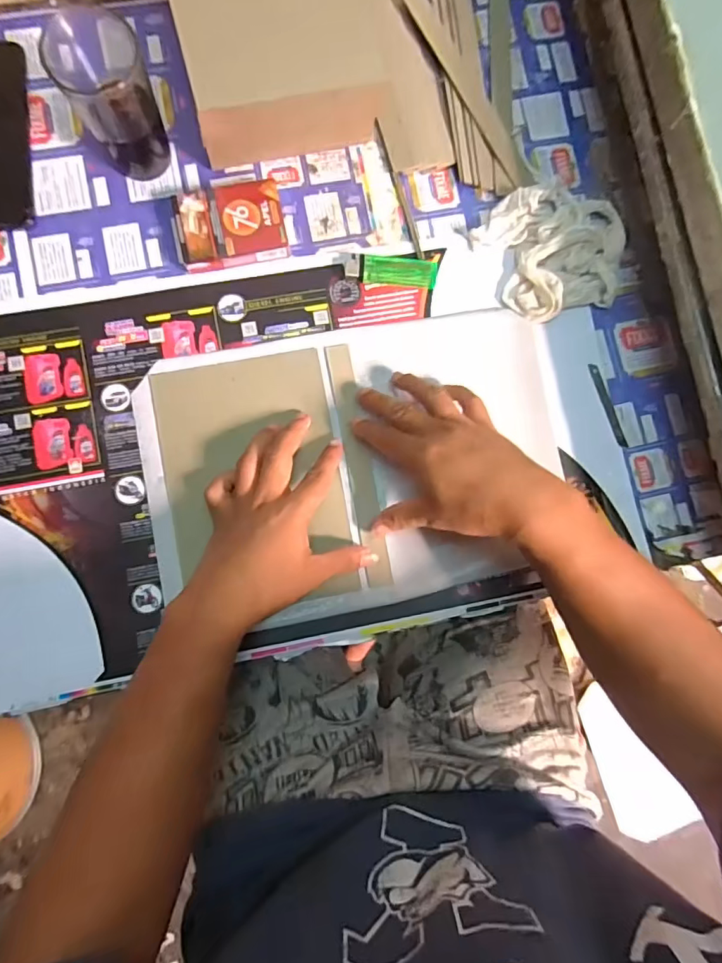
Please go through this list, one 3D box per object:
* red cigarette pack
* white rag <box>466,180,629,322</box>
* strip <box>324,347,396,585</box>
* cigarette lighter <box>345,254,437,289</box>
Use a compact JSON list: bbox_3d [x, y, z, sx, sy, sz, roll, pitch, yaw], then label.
[{"bbox_3d":[-0.110,-0.218,0.419,0.086,0.022,0.066,-11,86,-5],"label":"red cigarette pack"},{"bbox_3d":[0.176,-0.208,0.434,0.122,0.028,0.118,-28,88,-6],"label":"white rag"},{"bbox_3d":[-0.001,-0.015,0.418,0.023,0.006,0.207,-11,86,-3],"label":"strip"},{"bbox_3d":[0.027,-0.187,0.430,0.079,0.012,0.027,1,85,-4],"label":"cigarette lighter"}]

